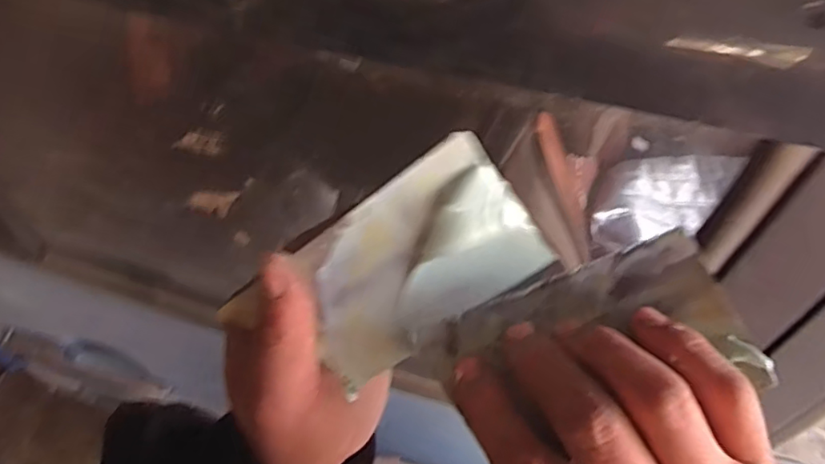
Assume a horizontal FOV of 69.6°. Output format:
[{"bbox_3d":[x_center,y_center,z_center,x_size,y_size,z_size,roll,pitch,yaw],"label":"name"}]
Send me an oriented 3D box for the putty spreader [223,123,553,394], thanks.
[{"bbox_3d":[-0.003,0.018,0.260,0.115,0.008,0.076,-34,115,14],"label":"putty spreader"}]

